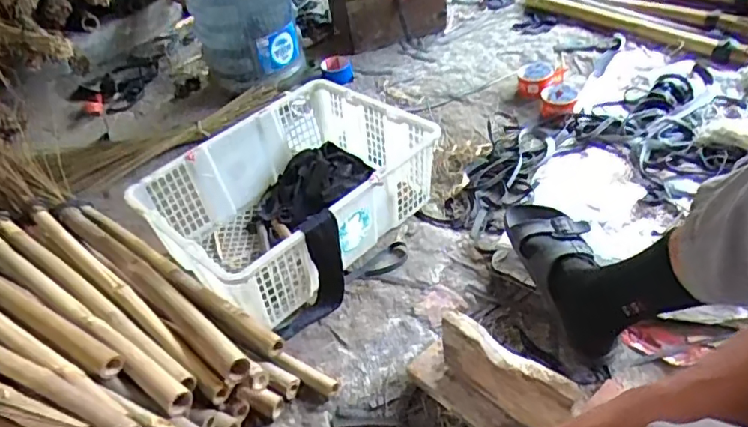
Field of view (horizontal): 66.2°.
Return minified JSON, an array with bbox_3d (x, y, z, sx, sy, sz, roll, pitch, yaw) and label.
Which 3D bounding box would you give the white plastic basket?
[{"bbox_3d":[-0.145,-0.042,1.052,0.345,0.172,0.486,21,50,34],"label":"white plastic basket"}]

